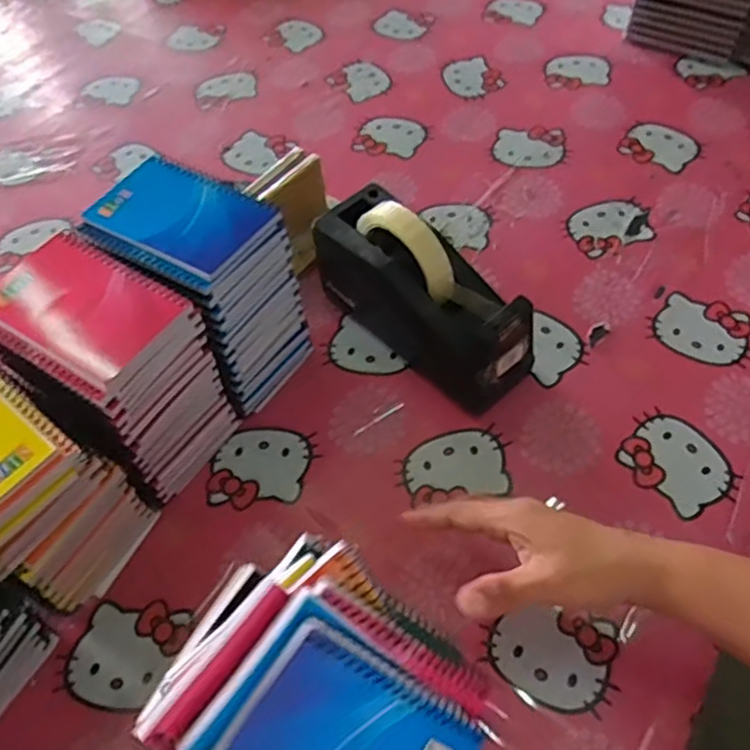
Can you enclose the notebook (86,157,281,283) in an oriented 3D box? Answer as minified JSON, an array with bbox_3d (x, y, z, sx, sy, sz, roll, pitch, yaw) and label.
[{"bbox_3d":[-0.147,-0.121,0.504,0.128,0.010,0.082,27,62,21],"label":"notebook"}]

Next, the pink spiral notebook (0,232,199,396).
[{"bbox_3d":[-0.198,-0.046,0.459,0.127,0.017,0.082,27,62,21],"label":"pink spiral notebook"}]

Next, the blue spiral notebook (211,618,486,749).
[{"bbox_3d":[-0.008,0.175,0.303,0.084,0.128,0.008,-55,25,-14],"label":"blue spiral notebook"}]

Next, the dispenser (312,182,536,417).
[{"bbox_3d":[0.040,-0.076,0.568,0.077,0.126,0.201,-40,61,-21],"label":"dispenser"}]

